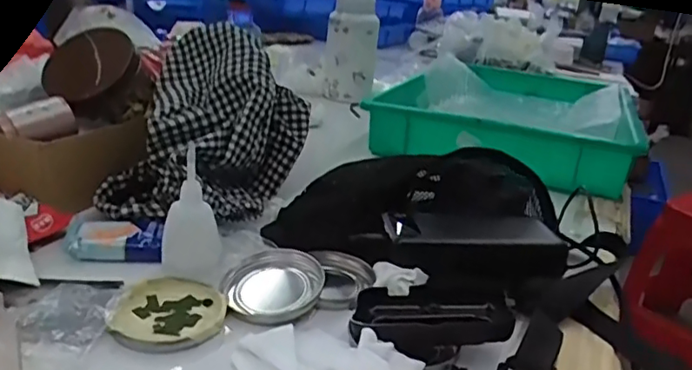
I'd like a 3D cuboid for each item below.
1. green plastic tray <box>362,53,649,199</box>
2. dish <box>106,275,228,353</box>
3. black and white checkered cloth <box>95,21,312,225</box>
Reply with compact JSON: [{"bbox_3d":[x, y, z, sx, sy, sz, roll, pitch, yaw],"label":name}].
[{"bbox_3d":[0.284,-0.117,1.000,0.351,0.110,0.564,15,23,18],"label":"green plastic tray"},{"bbox_3d":[-0.125,0.091,0.421,0.074,0.011,0.079,5,22,-4],"label":"dish"},{"bbox_3d":[-0.135,-0.066,0.599,0.183,0.151,0.188,4,22,-8],"label":"black and white checkered cloth"}]

